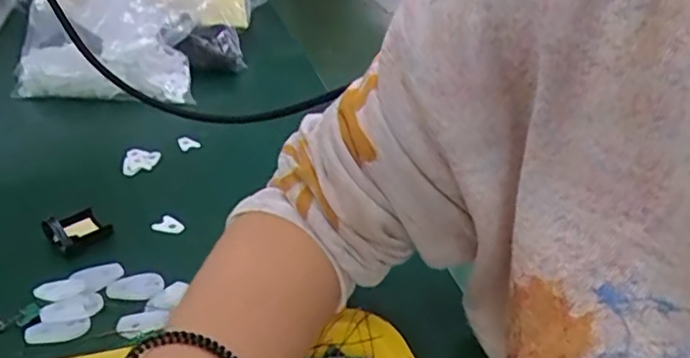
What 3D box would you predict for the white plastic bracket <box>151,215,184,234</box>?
[{"bbox_3d":[-0.139,0.036,0.481,0.024,0.016,0.006,-9,32,-19],"label":"white plastic bracket"}]

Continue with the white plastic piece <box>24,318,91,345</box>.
[{"bbox_3d":[-0.175,0.093,0.374,0.037,0.006,0.014,-2,31,-8],"label":"white plastic piece"}]

